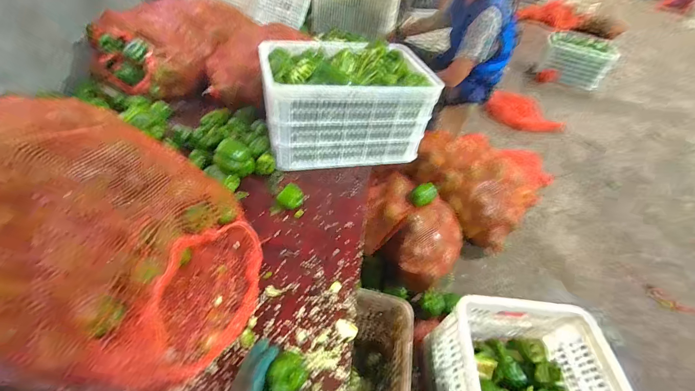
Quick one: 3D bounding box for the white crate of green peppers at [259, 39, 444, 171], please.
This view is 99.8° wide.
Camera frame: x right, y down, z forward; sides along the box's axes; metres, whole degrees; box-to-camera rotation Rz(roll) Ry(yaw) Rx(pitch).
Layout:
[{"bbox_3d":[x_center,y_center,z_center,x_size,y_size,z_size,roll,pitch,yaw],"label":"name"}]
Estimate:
[{"bbox_3d":[-0.014,-0.319,1.007,0.505,0.290,0.330,-7,47,-14],"label":"white crate of green peppers"}]

